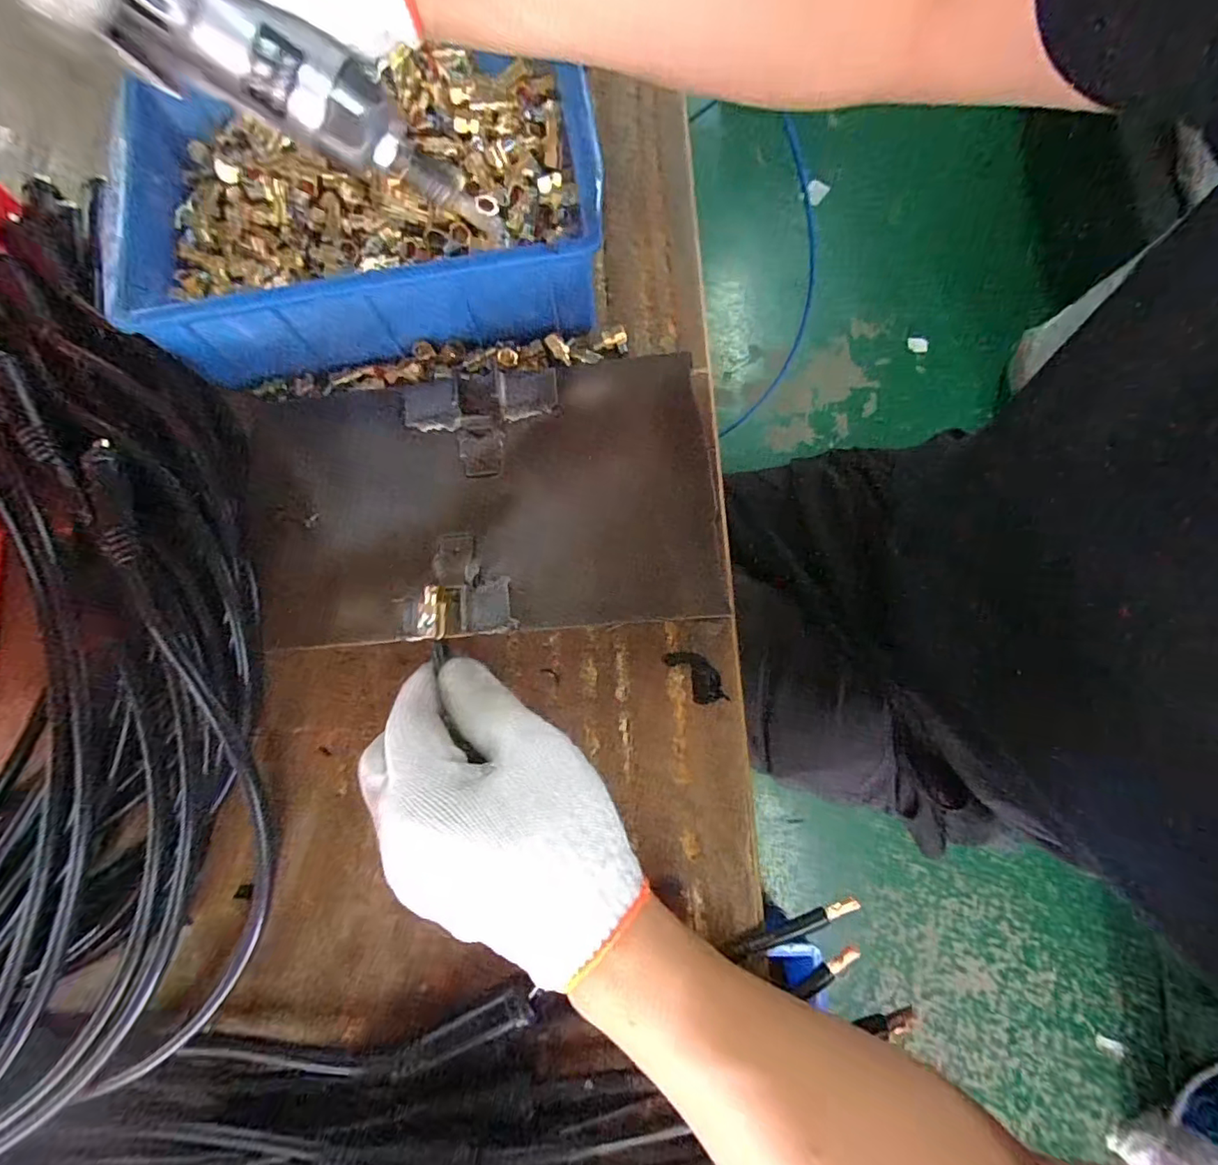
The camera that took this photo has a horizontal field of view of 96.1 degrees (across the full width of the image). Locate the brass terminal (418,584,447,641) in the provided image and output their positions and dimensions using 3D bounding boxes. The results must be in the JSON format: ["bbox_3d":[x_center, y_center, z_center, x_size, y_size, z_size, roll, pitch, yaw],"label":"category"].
[{"bbox_3d":[-0.083,0.014,0.260,0.012,0.006,0.024,9,78,4],"label":"brass terminal"}]

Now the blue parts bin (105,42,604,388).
[{"bbox_3d":[-0.157,-0.247,0.357,0.299,0.080,0.188,-5,77,0],"label":"blue parts bin"}]

